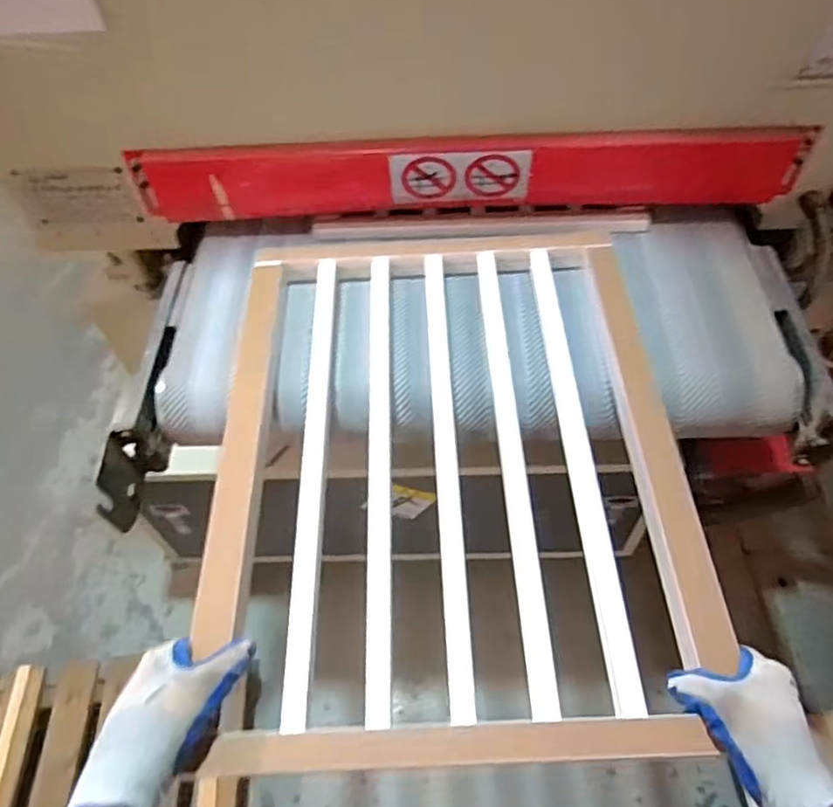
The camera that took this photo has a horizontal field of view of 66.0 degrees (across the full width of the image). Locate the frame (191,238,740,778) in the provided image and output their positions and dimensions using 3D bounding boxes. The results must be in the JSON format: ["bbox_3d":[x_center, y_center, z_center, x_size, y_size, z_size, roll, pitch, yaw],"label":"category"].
[{"bbox_3d":[0.029,0.029,0.691,0.462,0.035,0.632,-3,54,0],"label":"frame"}]

